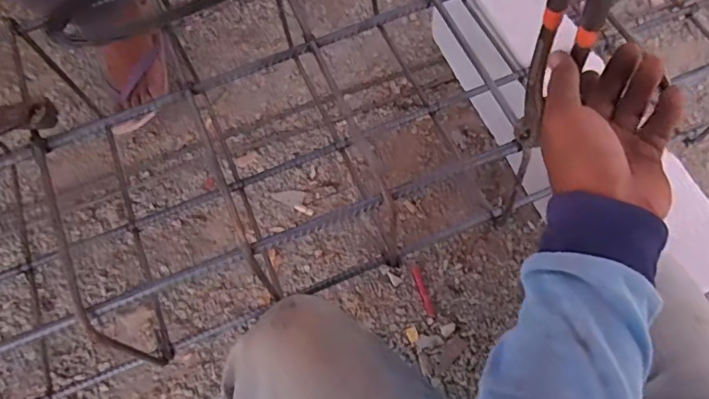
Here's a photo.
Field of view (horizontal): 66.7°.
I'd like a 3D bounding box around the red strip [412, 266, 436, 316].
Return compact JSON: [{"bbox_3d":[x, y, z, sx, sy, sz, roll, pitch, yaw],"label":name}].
[{"bbox_3d":[0.104,0.138,0.810,0.012,0.004,0.079,-17,67,-5],"label":"red strip"}]

